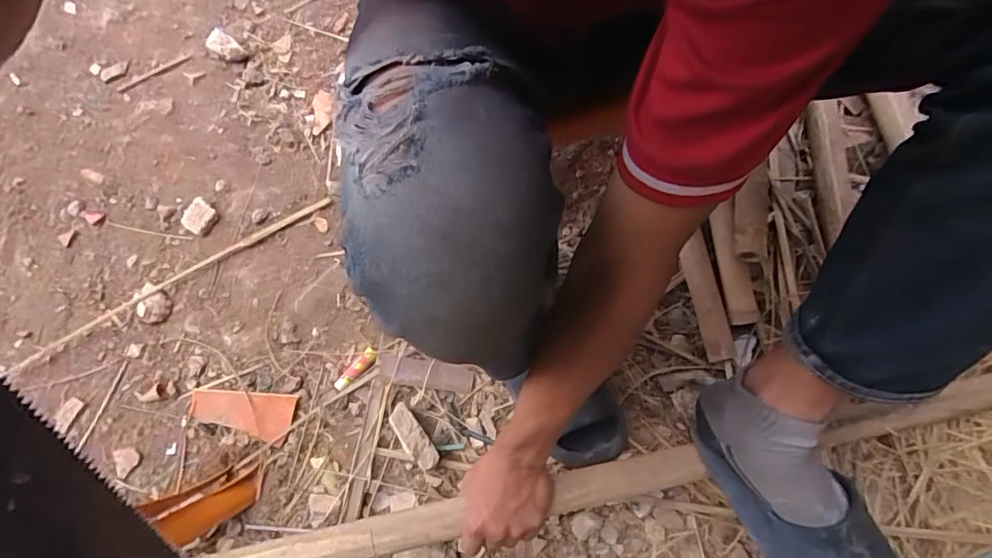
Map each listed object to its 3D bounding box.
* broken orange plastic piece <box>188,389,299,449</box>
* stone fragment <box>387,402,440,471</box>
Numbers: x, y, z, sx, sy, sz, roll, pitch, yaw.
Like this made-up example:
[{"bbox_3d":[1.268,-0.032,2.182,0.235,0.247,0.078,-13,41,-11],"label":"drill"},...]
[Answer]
[{"bbox_3d":[-0.373,0.189,0.769,0.149,0.018,0.068,13,75,5],"label":"broken orange plastic piece"},{"bbox_3d":[-0.115,0.215,0.726,0.031,0.010,0.099,-37,62,-8],"label":"stone fragment"}]

